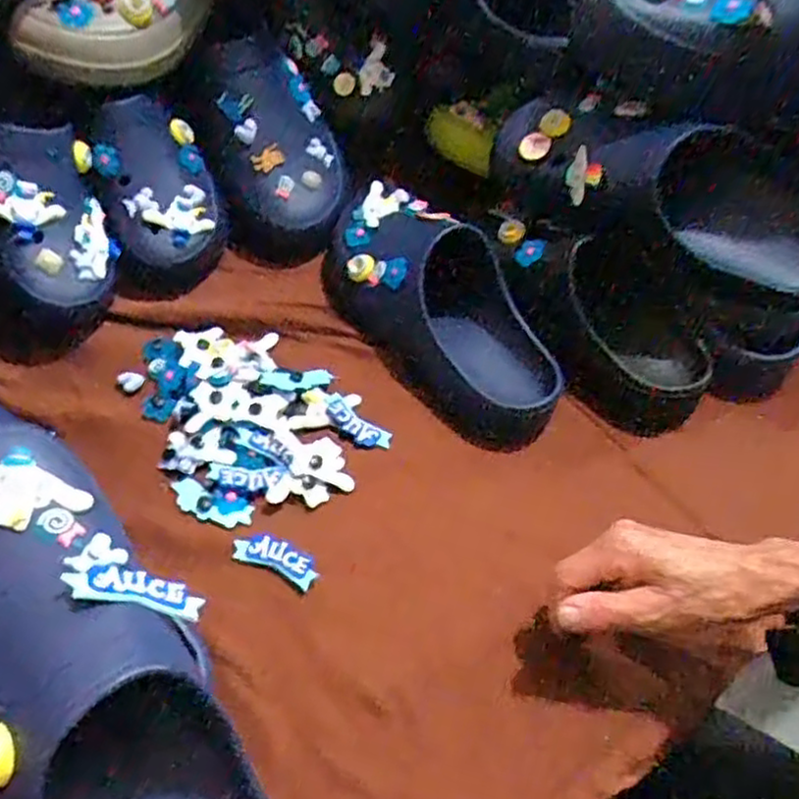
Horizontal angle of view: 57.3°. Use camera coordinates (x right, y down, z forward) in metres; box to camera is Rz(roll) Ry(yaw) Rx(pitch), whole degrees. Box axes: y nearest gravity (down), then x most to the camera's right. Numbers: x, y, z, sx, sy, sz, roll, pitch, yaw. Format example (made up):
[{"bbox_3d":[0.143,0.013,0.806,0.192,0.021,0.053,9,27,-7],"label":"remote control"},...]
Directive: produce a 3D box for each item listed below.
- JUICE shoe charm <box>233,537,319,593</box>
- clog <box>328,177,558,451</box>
[{"bbox_3d":[-0.084,0.107,0.498,0.059,0.008,0.023,24,55,16],"label":"JUICE shoe charm"},{"bbox_3d":[0.029,-0.080,0.607,0.109,0.079,0.266,-29,58,-22],"label":"clog"}]

